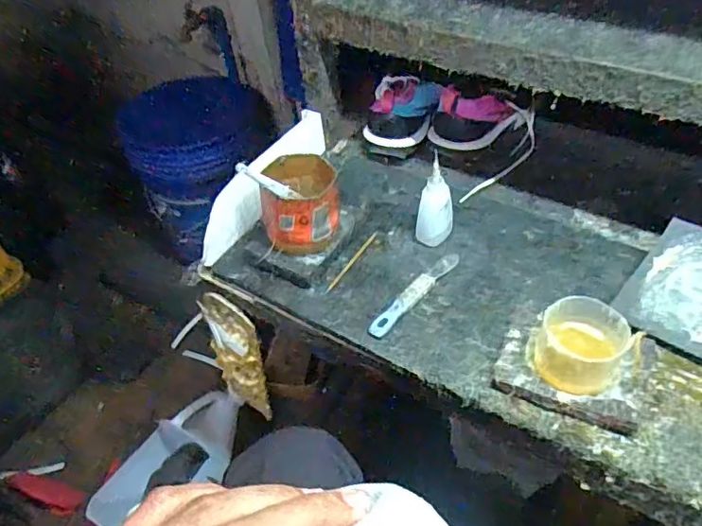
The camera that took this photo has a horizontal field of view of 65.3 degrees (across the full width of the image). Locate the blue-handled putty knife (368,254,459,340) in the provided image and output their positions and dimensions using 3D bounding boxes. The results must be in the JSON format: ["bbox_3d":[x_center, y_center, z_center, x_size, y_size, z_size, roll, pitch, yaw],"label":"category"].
[{"bbox_3d":[0.066,0.028,0.553,0.019,0.011,0.136,31,58,28],"label":"blue-handled putty knife"}]

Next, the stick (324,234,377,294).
[{"bbox_3d":[0.000,-0.001,0.586,0.006,0.005,0.098,23,54,23],"label":"stick"}]

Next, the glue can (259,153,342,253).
[{"bbox_3d":[-0.051,-0.057,0.586,0.077,0.085,0.086,-4,48,2],"label":"glue can"}]

